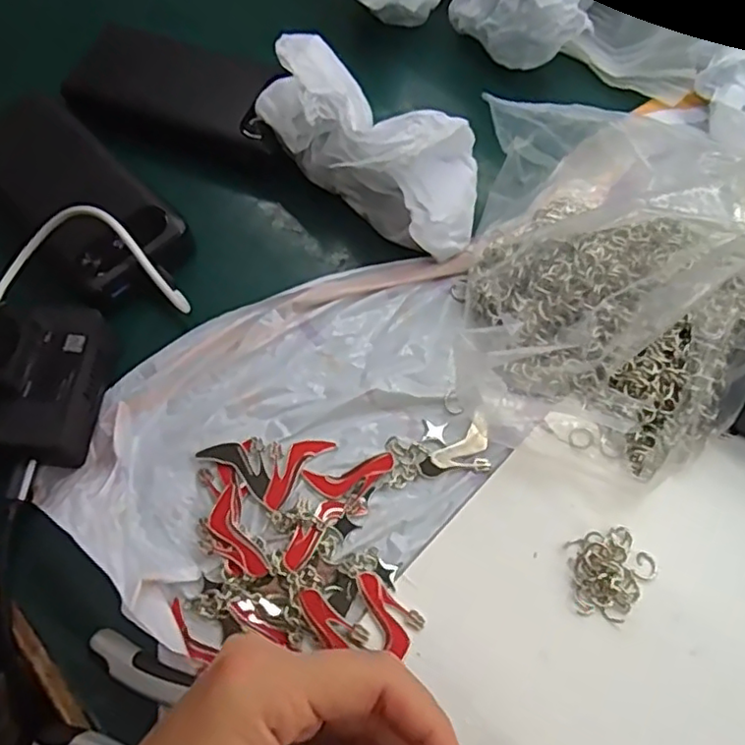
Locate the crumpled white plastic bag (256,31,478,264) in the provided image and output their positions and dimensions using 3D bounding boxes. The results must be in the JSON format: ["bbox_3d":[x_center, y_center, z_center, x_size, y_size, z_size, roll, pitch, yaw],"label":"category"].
[{"bbox_3d":[0.003,-0.132,0.354,0.145,0.076,0.063,39,71,3],"label":"crumpled white plastic bag"}]

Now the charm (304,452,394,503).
[{"bbox_3d":[-0.010,0.055,0.317,0.046,0.004,0.020,-13,66,-5],"label":"charm"}]

